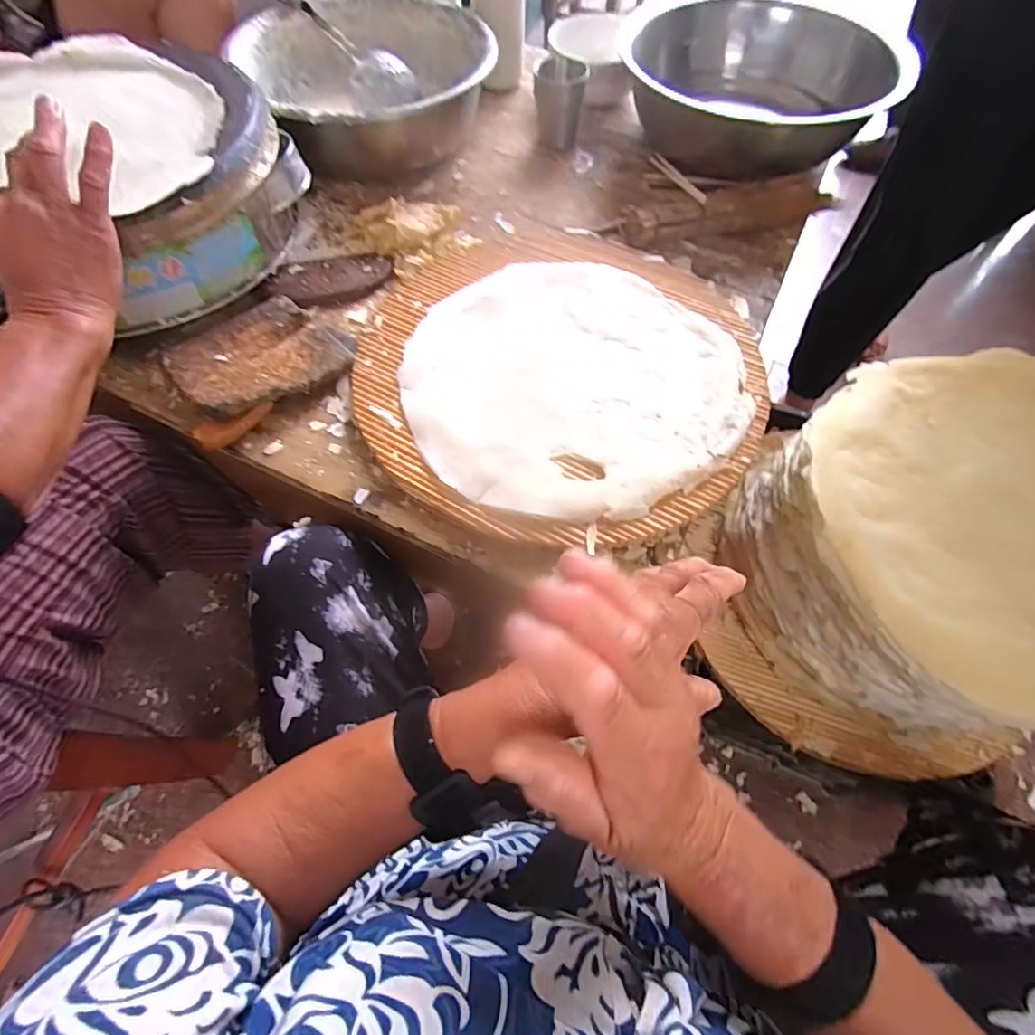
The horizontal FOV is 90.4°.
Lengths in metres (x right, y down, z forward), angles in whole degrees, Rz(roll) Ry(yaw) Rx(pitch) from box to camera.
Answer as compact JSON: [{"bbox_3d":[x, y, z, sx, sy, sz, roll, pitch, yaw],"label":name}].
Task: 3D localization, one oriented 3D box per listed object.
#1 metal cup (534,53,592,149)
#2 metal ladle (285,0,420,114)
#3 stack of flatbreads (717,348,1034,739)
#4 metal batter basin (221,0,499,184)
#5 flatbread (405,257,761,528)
[{"bbox_3d":[0.062,-0.602,0.747,0.073,0.086,0.073,1,61,-2],"label":"metal cup"},{"bbox_3d":[-0.282,-0.723,0.747,0.087,0.037,0.362,-41,84,-18],"label":"metal ladle"},{"bbox_3d":[0.407,0.026,0.500,0.309,0.210,0.319,2,61,-1],"label":"stack of flatbreads"},{"bbox_3d":[-0.211,-0.626,0.745,0.326,0.111,0.331,1,61,-2],"label":"metal batter basin"},{"bbox_3d":[0.052,-0.147,0.531,0.328,0.015,0.328,-1,62,1],"label":"flatbread"}]

